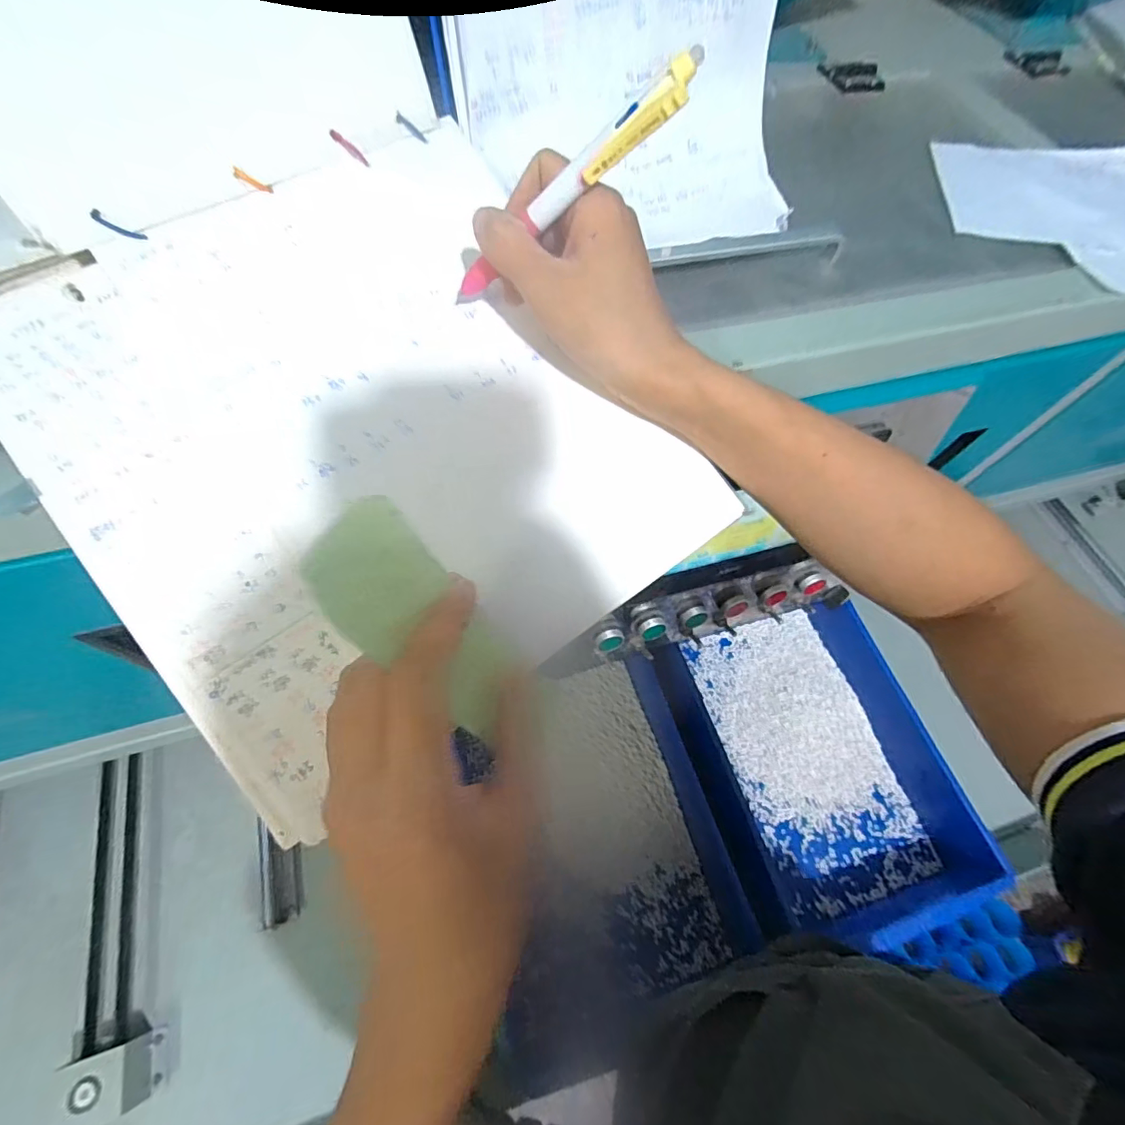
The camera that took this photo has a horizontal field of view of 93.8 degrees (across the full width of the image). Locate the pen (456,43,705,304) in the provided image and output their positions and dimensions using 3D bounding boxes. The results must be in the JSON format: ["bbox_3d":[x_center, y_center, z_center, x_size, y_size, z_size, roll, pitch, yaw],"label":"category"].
[{"bbox_3d":[-0.004,-0.165,0.242,0.013,0.150,0.016,28,53,-40],"label":"pen"}]

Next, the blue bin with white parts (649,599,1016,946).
[{"bbox_3d":[0.313,0.257,0.689,0.300,0.105,0.385,-15,65,-11],"label":"blue bin with white parts"}]

